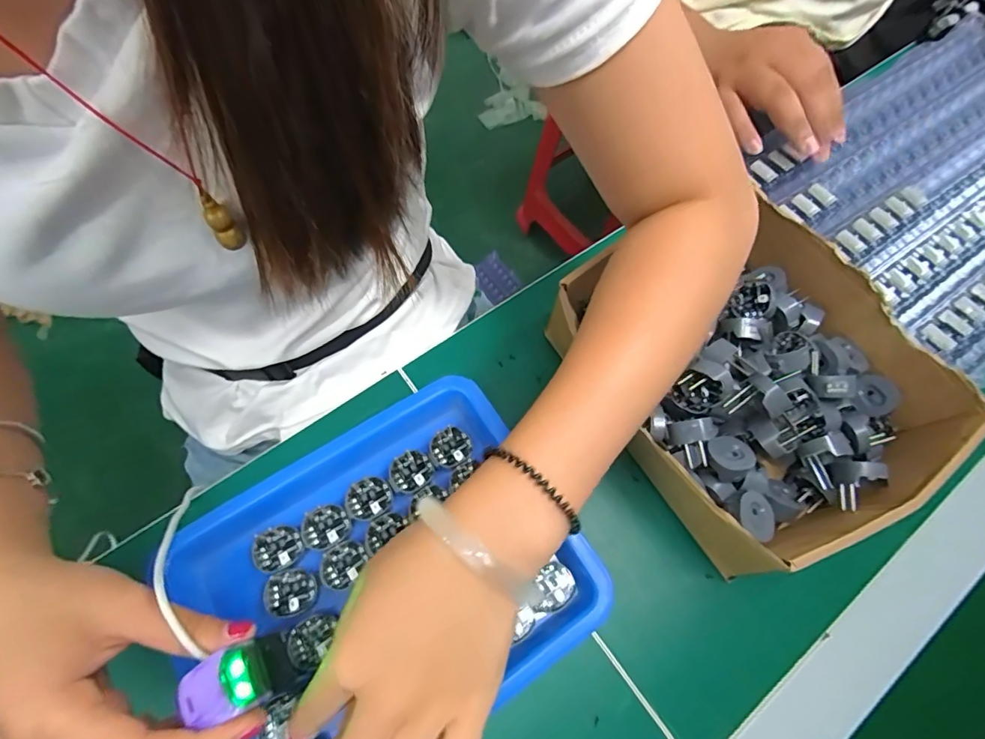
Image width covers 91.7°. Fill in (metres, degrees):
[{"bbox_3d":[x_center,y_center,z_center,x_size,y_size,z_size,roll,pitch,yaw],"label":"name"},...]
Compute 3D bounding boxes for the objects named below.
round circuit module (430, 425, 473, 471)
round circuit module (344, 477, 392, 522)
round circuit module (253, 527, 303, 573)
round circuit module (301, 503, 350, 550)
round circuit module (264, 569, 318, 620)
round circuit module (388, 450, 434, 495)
[{"bbox_3d":[-0.027,0.051,0.314,0.026,0.004,0.026,1,68,-2],"label":"round circuit module"},{"bbox_3d":[-0.078,0.081,0.300,0.028,0.004,0.026,1,68,-2],"label":"round circuit module"},{"bbox_3d":[-0.129,0.107,0.286,0.028,0.004,0.025,-27,72,-12],"label":"round circuit module"},{"bbox_3d":[-0.103,0.096,0.292,0.028,0.004,0.025,-12,69,-7],"label":"round circuit module"},{"bbox_3d":[-0.117,0.130,0.277,0.029,0.004,0.025,-10,69,-6],"label":"round circuit module"},{"bbox_3d":[-0.053,0.066,0.307,0.027,0.004,0.025,1,68,-2],"label":"round circuit module"}]

